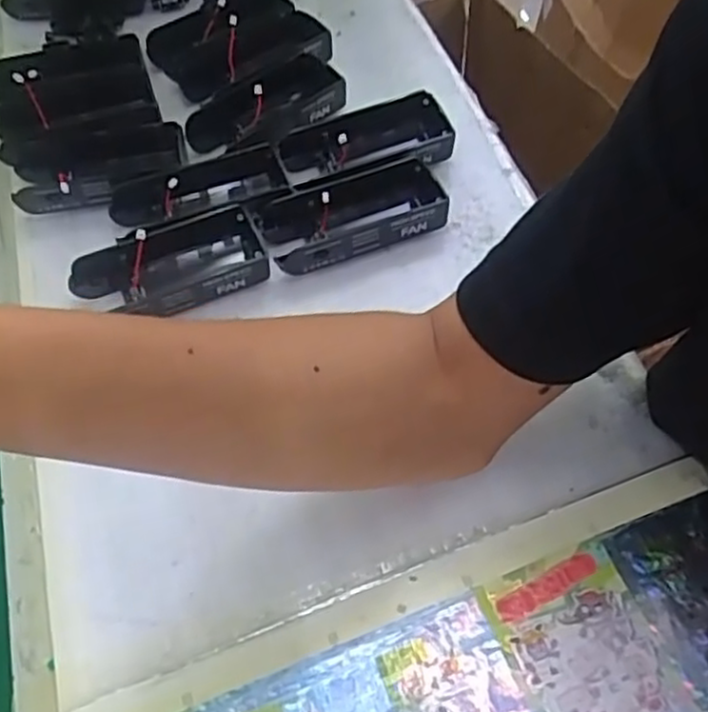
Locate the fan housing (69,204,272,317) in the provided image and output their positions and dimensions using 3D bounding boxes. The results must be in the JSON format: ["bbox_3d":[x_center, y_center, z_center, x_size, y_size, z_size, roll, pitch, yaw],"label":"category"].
[{"bbox_3d":[-0.106,-0.052,0.419,0.107,0.026,0.048,-17,59,-7],"label":"fan housing"}]

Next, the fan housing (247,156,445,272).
[{"bbox_3d":[0.002,-0.085,0.442,0.116,0.027,0.049,-20,59,-9],"label":"fan housing"}]

